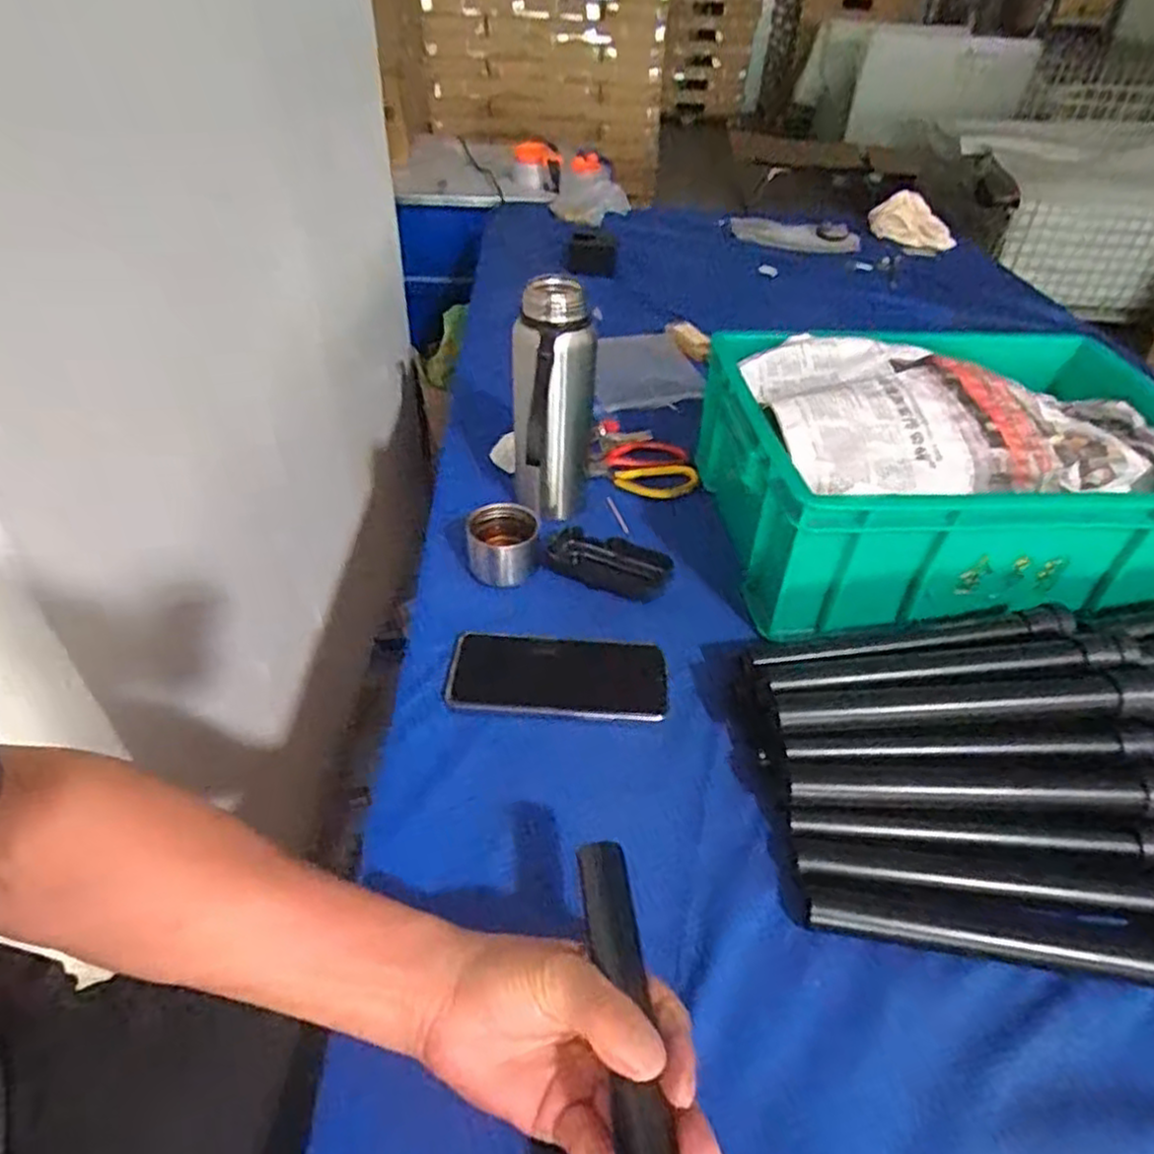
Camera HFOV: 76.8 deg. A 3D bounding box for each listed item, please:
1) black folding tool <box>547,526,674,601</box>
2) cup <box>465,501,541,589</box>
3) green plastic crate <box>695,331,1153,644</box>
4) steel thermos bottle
[{"bbox_3d":[0.031,-0.014,0.661,0.107,0.027,0.050,15,41,14],"label":"black folding tool"},{"bbox_3d":[-0.066,-0.028,0.653,0.065,0.045,0.062,-4,41,-5],"label":"cup"},{"bbox_3d":[0.364,-0.106,0.679,0.452,0.153,0.306,-2,41,-3],"label":"green plastic crate"},{"bbox_3d":[-0.022,-0.155,0.676,0.072,0.216,0.065,1,41,0],"label":"steel thermos bottle"}]

